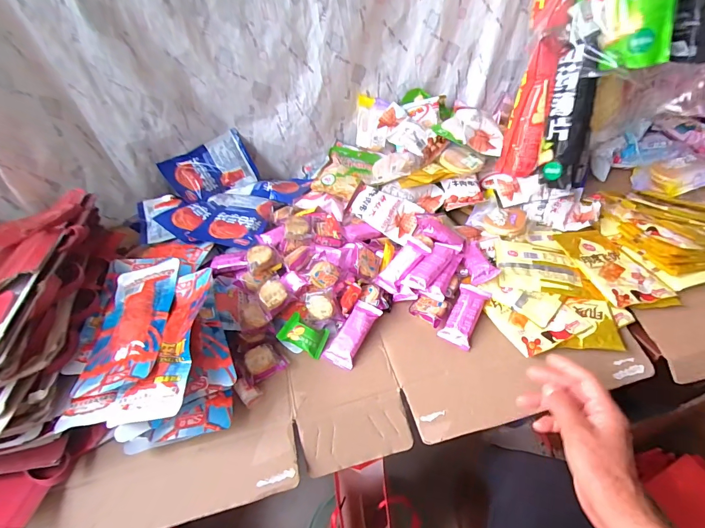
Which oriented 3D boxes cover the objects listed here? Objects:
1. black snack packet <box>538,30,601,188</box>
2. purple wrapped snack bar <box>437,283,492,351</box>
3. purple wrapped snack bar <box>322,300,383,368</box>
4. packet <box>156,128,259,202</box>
[{"bbox_3d":[0.316,-0.214,0.526,0.061,0.197,0.024,8,26,33],"label":"black snack packet"},{"bbox_3d":[0.162,0.073,0.518,0.043,0.012,0.094,19,64,27],"label":"purple wrapped snack bar"},{"bbox_3d":[0.001,0.098,0.515,0.041,0.014,0.098,21,64,28],"label":"purple wrapped snack bar"},{"bbox_3d":[-0.289,-0.194,0.737,0.167,0.109,0.017,-31,2,-13],"label":"packet"}]

